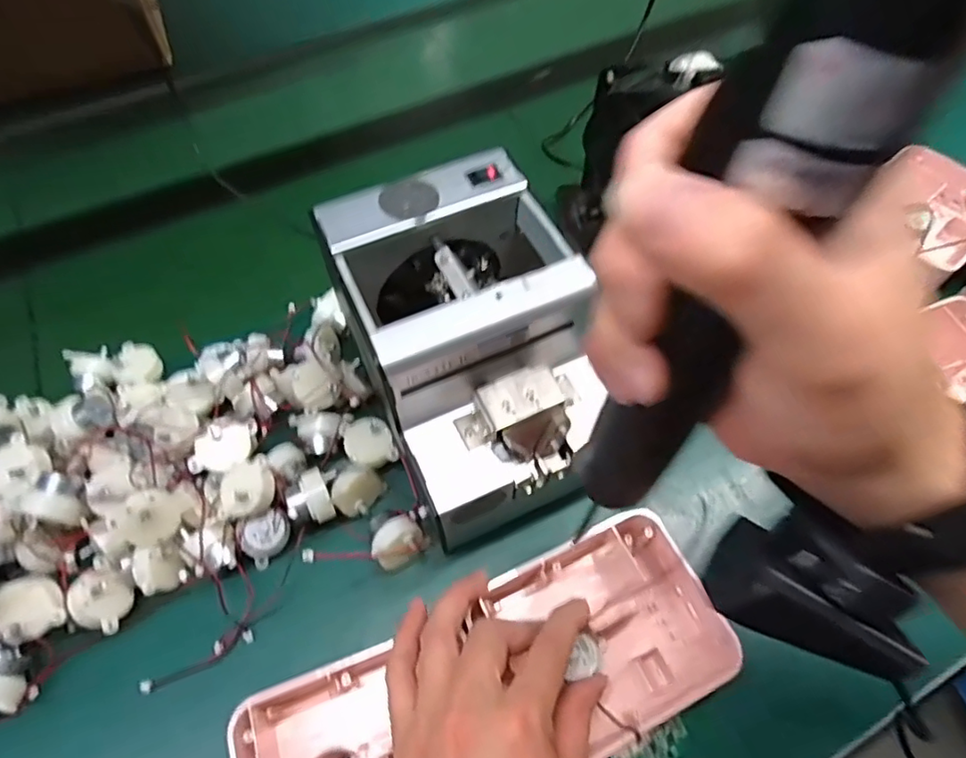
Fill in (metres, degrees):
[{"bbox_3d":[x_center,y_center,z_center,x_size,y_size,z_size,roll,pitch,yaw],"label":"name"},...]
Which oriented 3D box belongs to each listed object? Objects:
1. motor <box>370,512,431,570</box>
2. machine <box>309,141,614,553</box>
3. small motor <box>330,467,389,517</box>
[{"bbox_3d":[-0.053,0.103,0.375,0.032,0.037,0.032,0,57,1],"label":"motor"},{"bbox_3d":[-0.004,-0.016,0.357,0.128,0.128,0.179,-20,59,-12],"label":"machine"},{"bbox_3d":[-0.083,0.074,0.389,0.024,0.028,0.033,27,63,15],"label":"small motor"}]

